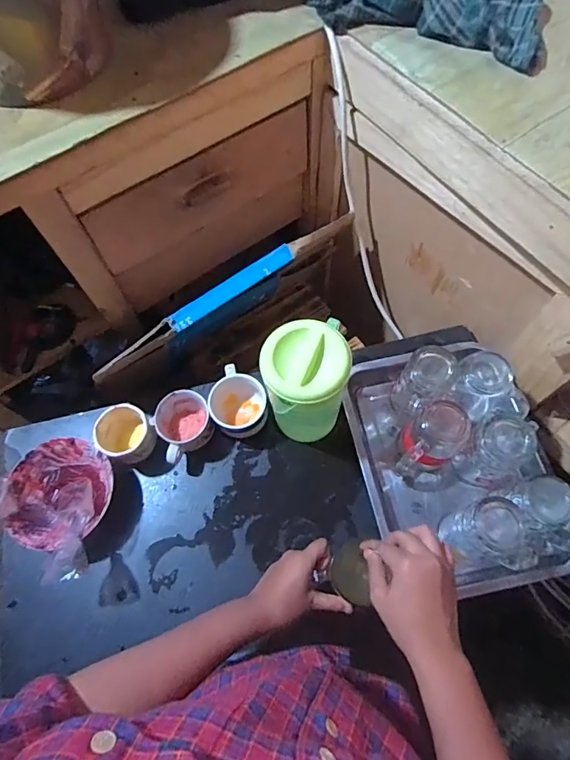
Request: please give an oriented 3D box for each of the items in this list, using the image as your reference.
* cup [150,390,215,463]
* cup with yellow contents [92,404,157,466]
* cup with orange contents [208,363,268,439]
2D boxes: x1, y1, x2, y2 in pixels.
[{"bbox_3d":[-0.148,0.070,0.678,0.082,0.068,0.091,-28,69,-8],"label":"cup"},{"bbox_3d":[-0.235,0.081,0.665,0.074,0.067,0.081,-1,67,3],"label":"cup with yellow contents"},{"bbox_3d":[-0.070,0.035,0.686,0.084,0.069,0.104,-2,67,3],"label":"cup with orange contents"}]

